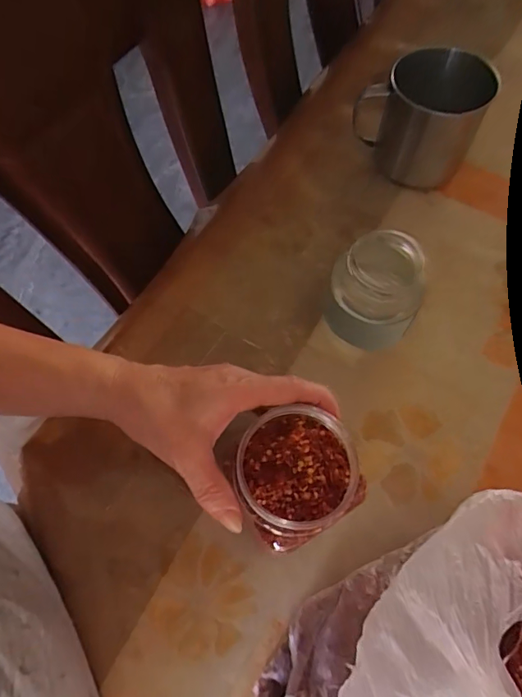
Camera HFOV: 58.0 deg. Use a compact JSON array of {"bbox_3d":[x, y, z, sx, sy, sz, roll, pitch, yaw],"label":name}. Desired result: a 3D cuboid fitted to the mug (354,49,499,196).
[{"bbox_3d":[0.168,-0.243,0.500,0.123,0.102,0.085,27,67,12],"label":"mug"}]

